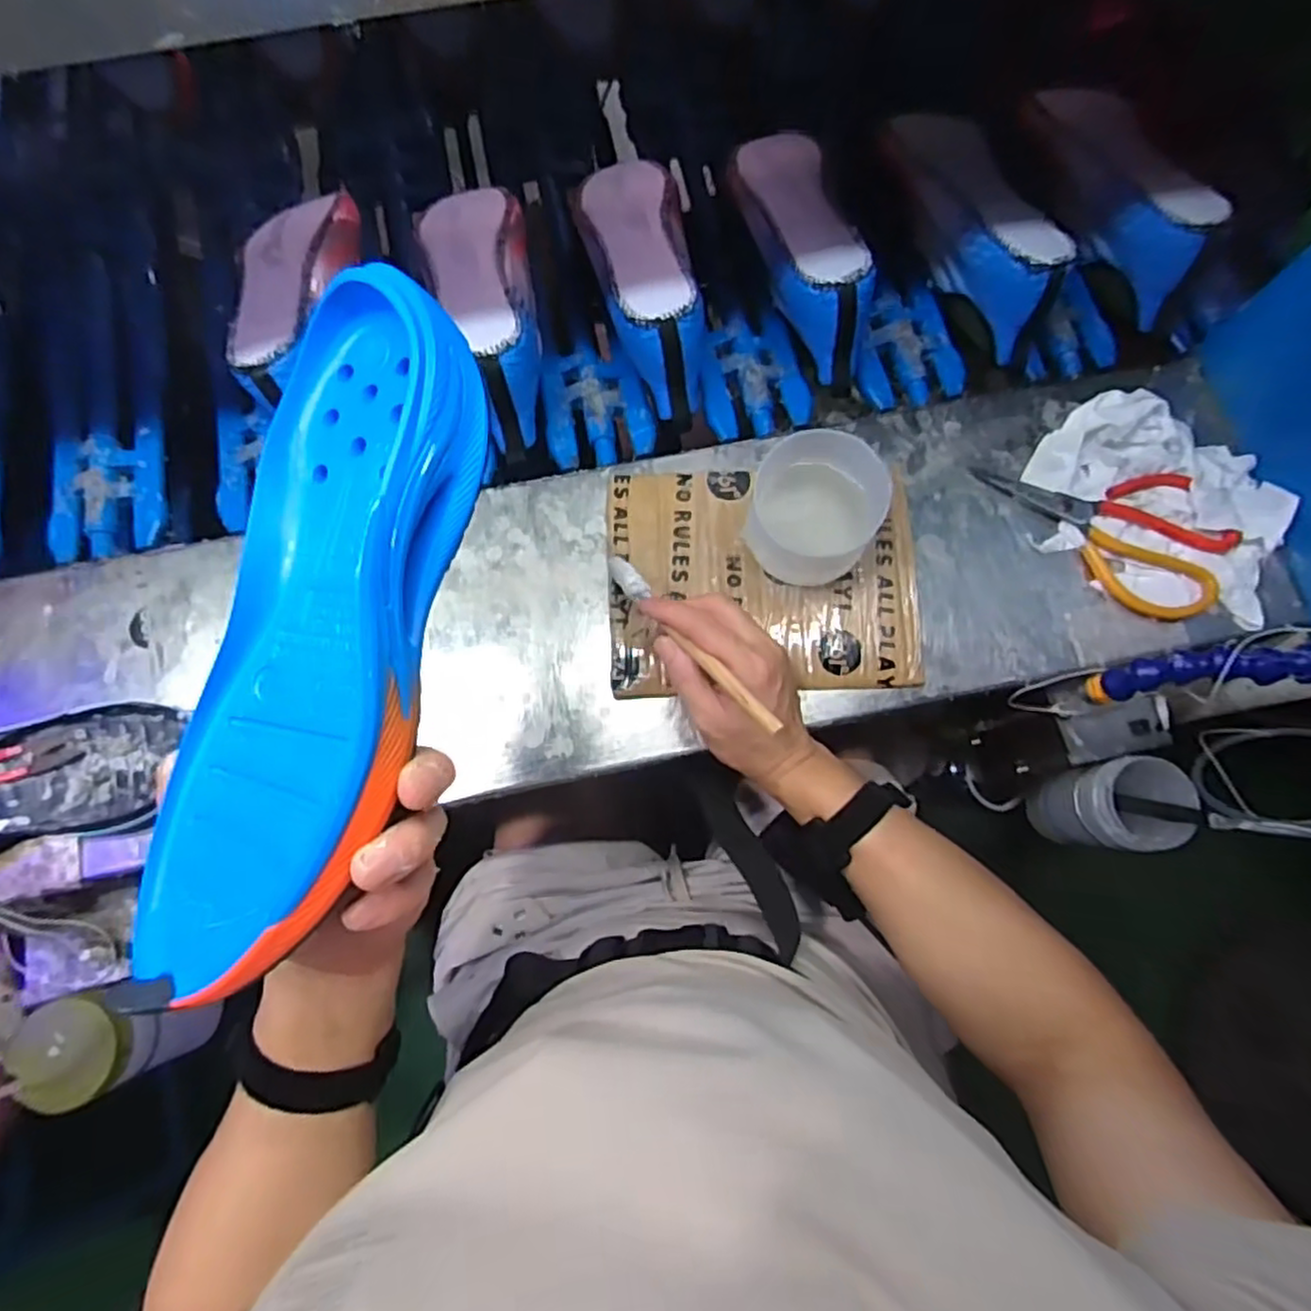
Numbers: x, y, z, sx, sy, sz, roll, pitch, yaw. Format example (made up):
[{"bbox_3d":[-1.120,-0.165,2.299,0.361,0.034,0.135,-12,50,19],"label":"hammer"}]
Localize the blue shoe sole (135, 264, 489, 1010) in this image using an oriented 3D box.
[{"bbox_3d":[-0.129,-0.010,0.270,0.094,0.040,0.263,14,85,4],"label":"blue shoe sole"}]

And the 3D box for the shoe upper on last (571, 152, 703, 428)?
[{"bbox_3d":[-0.007,-0.317,0.597,0.088,0.107,0.248,-11,78,-6],"label":"shoe upper on last"}]

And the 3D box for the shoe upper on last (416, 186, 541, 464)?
[{"bbox_3d":[-0.138,-0.303,0.589,0.091,0.076,0.265,-16,79,-7],"label":"shoe upper on last"}]

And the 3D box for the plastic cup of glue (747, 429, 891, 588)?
[{"bbox_3d":[0.115,-0.105,0.516,0.089,0.086,0.092,33,78,4],"label":"plastic cup of glue"}]

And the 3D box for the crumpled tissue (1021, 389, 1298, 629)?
[{"bbox_3d":[0.383,-0.115,0.537,0.195,0.041,0.157,23,77,6],"label":"crumpled tissue"}]

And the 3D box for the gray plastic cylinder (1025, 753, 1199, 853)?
[{"bbox_3d":[0.380,0.127,0.606,0.068,0.122,0.070,1,78,-3],"label":"gray plastic cylinder"}]

